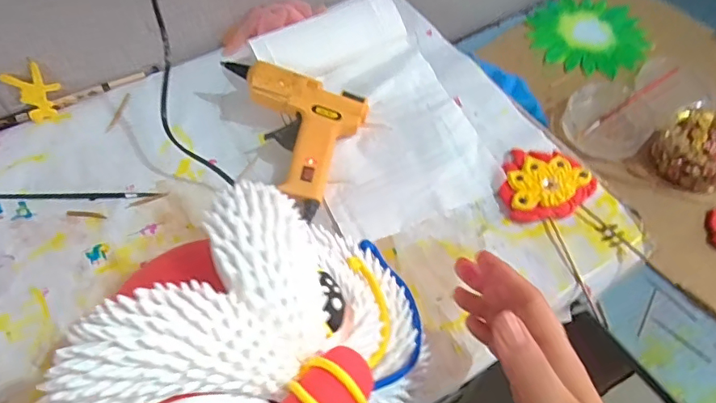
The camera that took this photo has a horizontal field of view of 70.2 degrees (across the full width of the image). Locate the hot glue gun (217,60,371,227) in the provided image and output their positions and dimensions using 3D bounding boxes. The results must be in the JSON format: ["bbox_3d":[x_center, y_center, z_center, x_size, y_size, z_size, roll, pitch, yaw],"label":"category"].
[{"bbox_3d":[-0.077,-0.070,0.468,0.140,0.037,0.124,20,59,14],"label":"hot glue gun"}]

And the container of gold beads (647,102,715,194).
[{"bbox_3d":[0.416,-0.066,0.613,0.088,0.055,0.090,-1,56,1],"label":"container of gold beads"}]

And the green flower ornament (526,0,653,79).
[{"bbox_3d":[0.346,-0.254,0.767,0.156,0.021,0.169,-1,56,1],"label":"green flower ornament"}]

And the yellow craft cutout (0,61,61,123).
[{"bbox_3d":[-0.314,-0.107,0.500,0.039,0.054,0.010,-25,44,-15],"label":"yellow craft cutout"}]

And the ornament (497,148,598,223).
[{"bbox_3d":[0.161,-0.019,0.442,0.075,0.015,0.072,-1,56,1],"label":"ornament"}]

